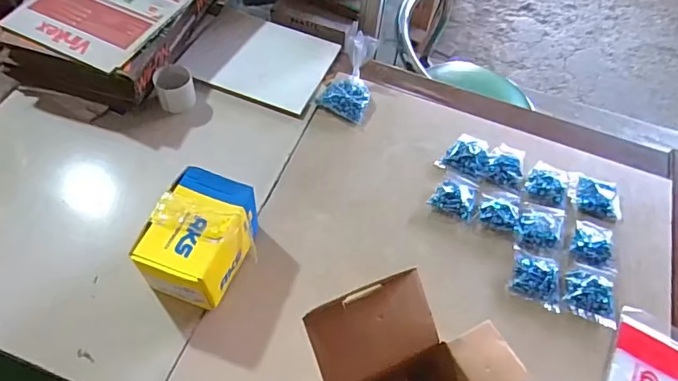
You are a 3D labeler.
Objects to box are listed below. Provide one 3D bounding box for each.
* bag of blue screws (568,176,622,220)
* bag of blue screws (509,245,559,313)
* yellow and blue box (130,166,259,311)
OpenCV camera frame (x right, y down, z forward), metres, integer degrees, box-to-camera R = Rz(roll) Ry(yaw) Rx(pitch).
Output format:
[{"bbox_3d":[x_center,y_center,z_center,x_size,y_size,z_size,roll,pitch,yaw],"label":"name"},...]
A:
[{"bbox_3d":[0.409,0.013,0.779,0.082,0.017,0.074,13,58,4],"label":"bag of blue screws"},{"bbox_3d":[0.281,0.120,0.693,0.068,0.021,0.079,18,59,7],"label":"bag of blue screws"},{"bbox_3d":[-0.181,0.065,0.642,0.104,0.102,0.144,19,59,7],"label":"yellow and blue box"}]

